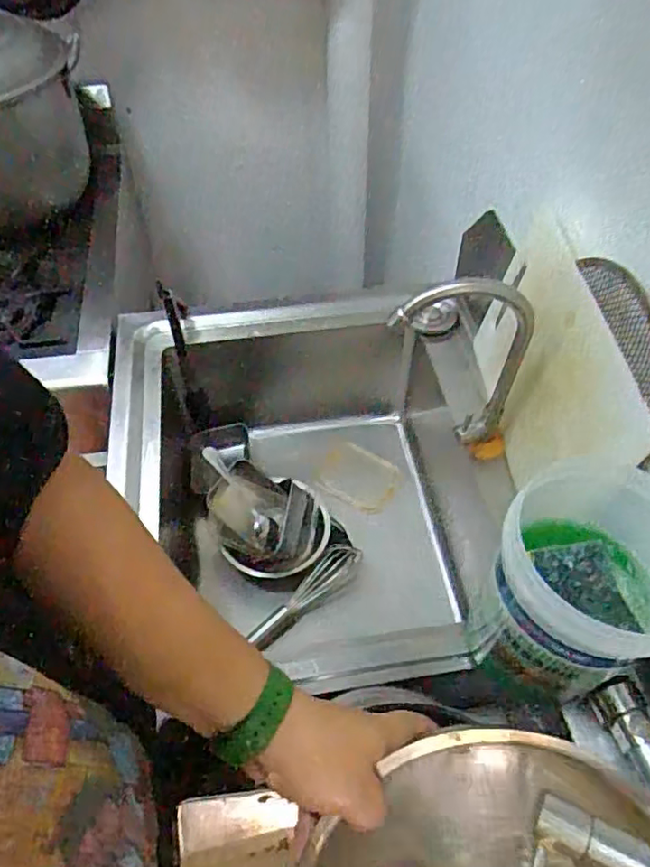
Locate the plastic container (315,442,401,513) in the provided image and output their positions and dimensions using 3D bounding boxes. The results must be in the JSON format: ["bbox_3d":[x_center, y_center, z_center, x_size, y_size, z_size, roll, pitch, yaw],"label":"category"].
[{"bbox_3d":[0.055,0.076,1.072,0.139,0.028,0.106,25,56,18],"label":"plastic container"}]

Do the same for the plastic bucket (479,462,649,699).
[{"bbox_3d":[0.233,0.152,0.573,0.153,0.211,0.157,0,52,0],"label":"plastic bucket"}]

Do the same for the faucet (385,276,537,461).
[{"bbox_3d":[0.157,-0.064,0.709,0.165,0.289,0.034,-3,52,-2],"label":"faucet"}]

